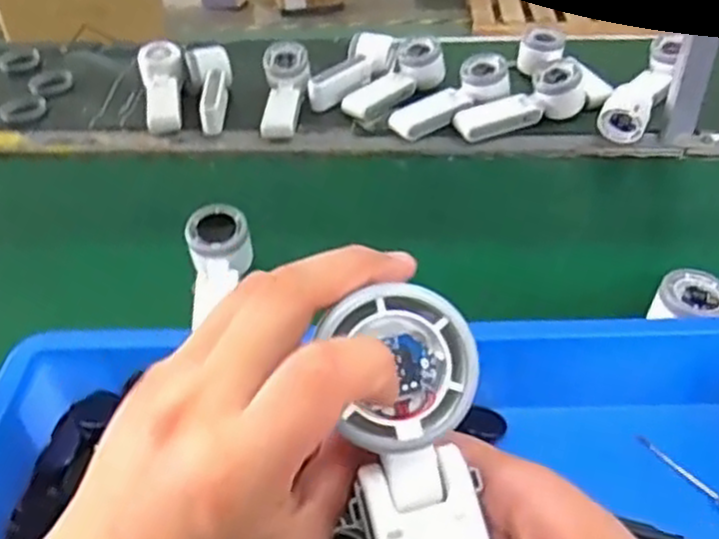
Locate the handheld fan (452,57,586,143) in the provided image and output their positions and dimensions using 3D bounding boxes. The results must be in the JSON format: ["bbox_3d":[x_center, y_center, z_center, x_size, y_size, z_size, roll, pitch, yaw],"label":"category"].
[{"bbox_3d":[0.200,-0.204,0.936,0.171,0.056,0.050,-24,41,-4],"label":"handheld fan"}]

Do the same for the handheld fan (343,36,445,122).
[{"bbox_3d":[0.046,-0.250,0.998,0.069,0.064,0.168,28,47,33],"label":"handheld fan"}]

